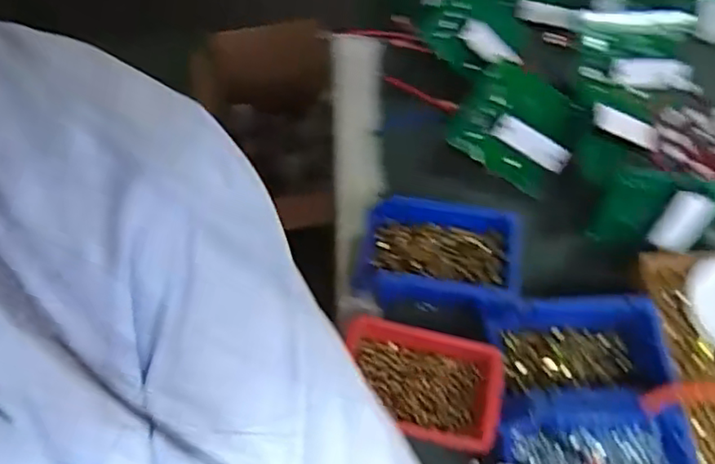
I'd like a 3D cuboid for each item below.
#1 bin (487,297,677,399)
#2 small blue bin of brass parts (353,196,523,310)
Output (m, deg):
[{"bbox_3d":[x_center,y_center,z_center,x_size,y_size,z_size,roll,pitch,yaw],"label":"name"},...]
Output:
[{"bbox_3d":[0.216,0.120,0.615,0.162,0.066,0.094,0,59,0],"label":"bin"},{"bbox_3d":[0.086,0.033,0.664,0.165,0.069,0.109,6,60,4],"label":"small blue bin of brass parts"}]

